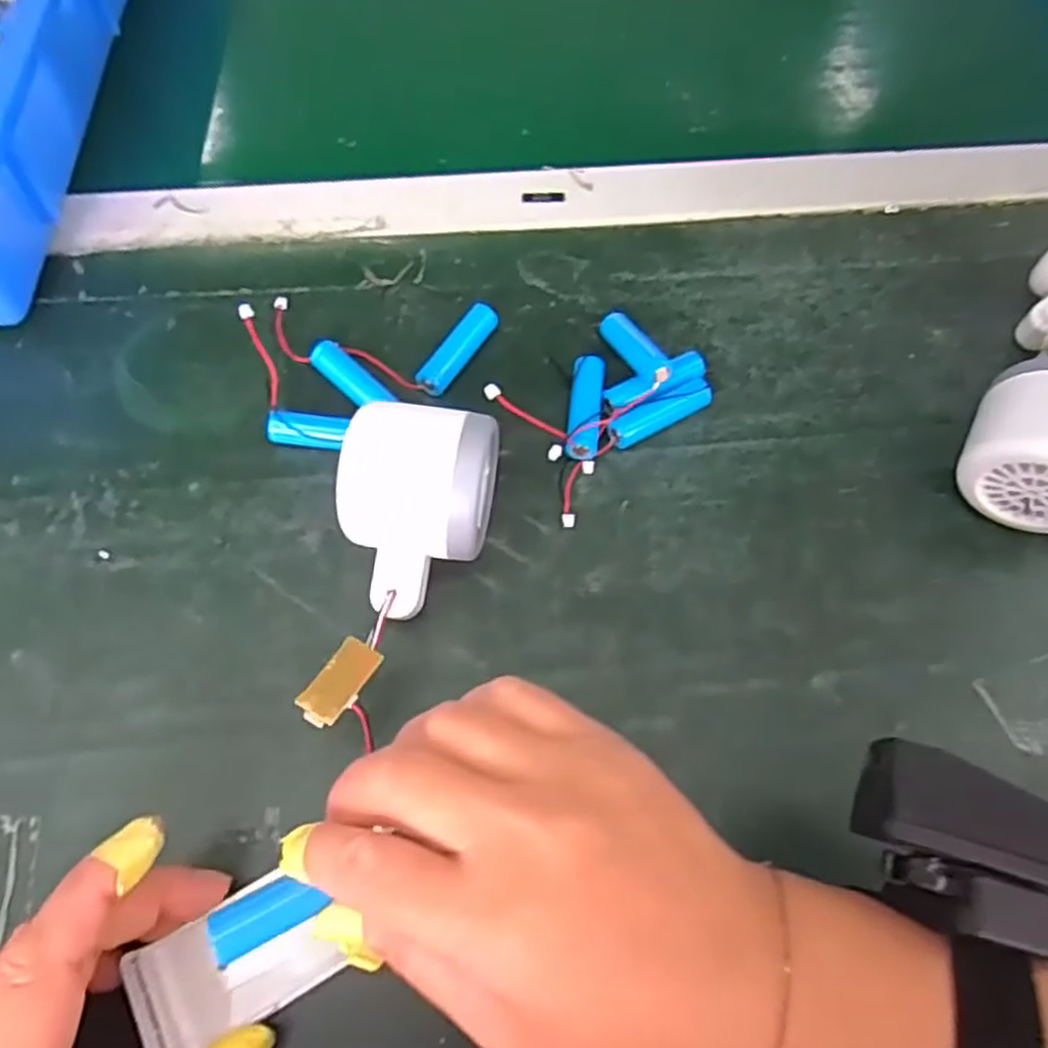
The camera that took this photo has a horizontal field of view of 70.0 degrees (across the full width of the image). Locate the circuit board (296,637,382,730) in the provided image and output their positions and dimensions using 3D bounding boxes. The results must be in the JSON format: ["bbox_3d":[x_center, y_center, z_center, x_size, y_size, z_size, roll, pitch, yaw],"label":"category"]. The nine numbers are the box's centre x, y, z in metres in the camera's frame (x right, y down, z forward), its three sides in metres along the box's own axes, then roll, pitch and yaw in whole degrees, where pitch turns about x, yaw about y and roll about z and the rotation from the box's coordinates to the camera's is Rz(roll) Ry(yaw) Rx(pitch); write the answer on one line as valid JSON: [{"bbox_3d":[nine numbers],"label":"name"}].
[{"bbox_3d":[-0.064,0.055,0.260,0.016,0.004,0.032,29,56,10],"label":"circuit board"}]

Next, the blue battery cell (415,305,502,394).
[{"bbox_3d":[-0.031,-0.083,0.357,0.013,0.014,0.052,33,69,11],"label":"blue battery cell"}]

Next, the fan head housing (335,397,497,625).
[{"bbox_3d":[-0.042,-0.001,0.295,0.055,0.058,0.073,6,66,0],"label":"fan head housing"}]

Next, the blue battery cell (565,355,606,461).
[{"bbox_3d":[0.028,-0.053,0.345,0.015,0.016,0.051,8,66,1],"label":"blue battery cell"}]

